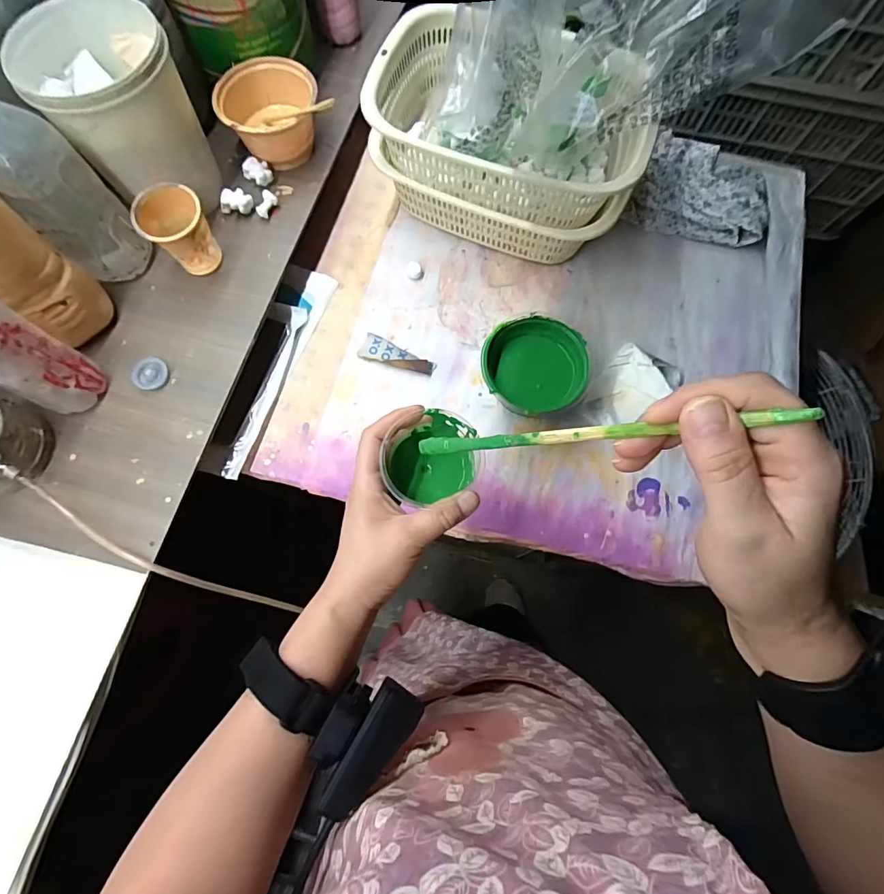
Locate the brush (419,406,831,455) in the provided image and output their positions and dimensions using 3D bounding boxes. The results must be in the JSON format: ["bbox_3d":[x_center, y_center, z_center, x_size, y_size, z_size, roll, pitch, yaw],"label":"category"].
[{"bbox_3d":[0.059,-0.005,0.220,0.192,0.005,0.008,-5,68,43],"label":"brush"}]

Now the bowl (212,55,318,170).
[{"bbox_3d":[-0.205,-0.402,0.542,0.114,0.075,0.096,-21,75,-6],"label":"bowl"}]

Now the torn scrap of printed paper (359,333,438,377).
[{"bbox_3d":[-0.053,-0.108,0.539,0.091,0.008,0.031,22,75,6],"label":"torn scrap of printed paper"}]

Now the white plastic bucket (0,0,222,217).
[{"bbox_3d":[-0.318,-0.336,0.463,0.124,0.139,0.136,0,74,0],"label":"white plastic bucket"}]

